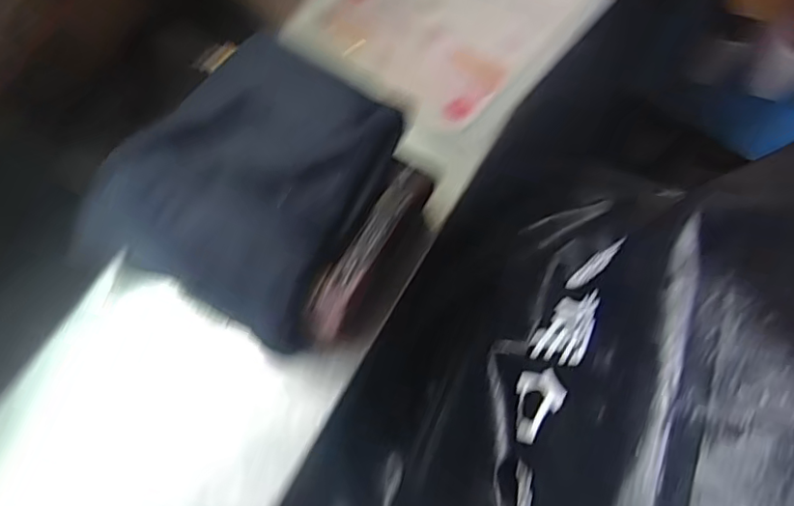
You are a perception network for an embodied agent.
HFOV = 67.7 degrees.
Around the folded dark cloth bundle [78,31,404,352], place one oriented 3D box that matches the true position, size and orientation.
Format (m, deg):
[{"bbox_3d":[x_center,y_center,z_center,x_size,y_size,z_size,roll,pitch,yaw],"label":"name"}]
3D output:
[{"bbox_3d":[-0.086,-0.047,0.339,0.138,0.027,0.148,28,77,8],"label":"folded dark cloth bundle"}]

